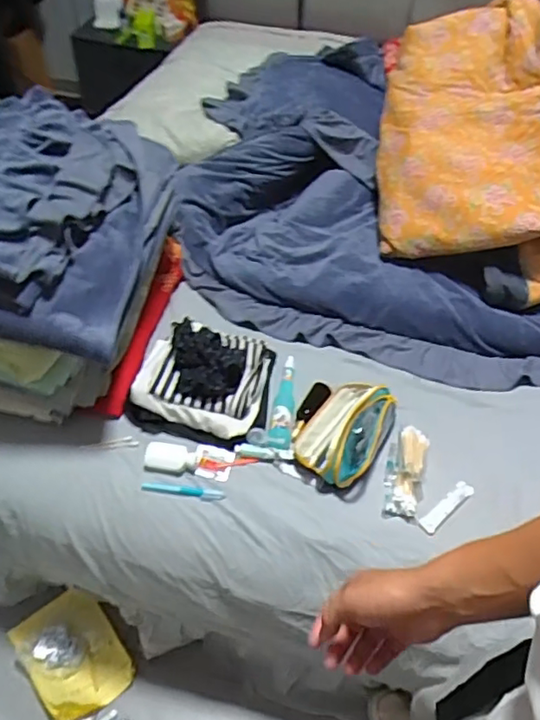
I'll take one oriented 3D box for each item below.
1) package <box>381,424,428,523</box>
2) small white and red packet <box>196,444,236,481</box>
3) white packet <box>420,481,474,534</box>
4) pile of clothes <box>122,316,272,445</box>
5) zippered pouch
[{"bbox_3d":[0.244,0.191,1.033,0.066,0.035,0.186,13,50,8],"label":"package"},{"bbox_3d":[-0.103,0.187,1.049,0.067,0.005,0.059,14,64,2],"label":"small white and red packet"},{"bbox_3d":[0.311,0.254,1.007,0.133,0.010,0.029,-32,58,-27],"label":"white packet"},{"bbox_3d":[-0.127,0.024,1.111,0.253,0.109,0.256,10,49,6],"label":"pile of clothes"},{"bbox_3d":[0.141,0.122,1.064,0.137,0.073,0.228,27,53,19],"label":"zippered pouch"}]

